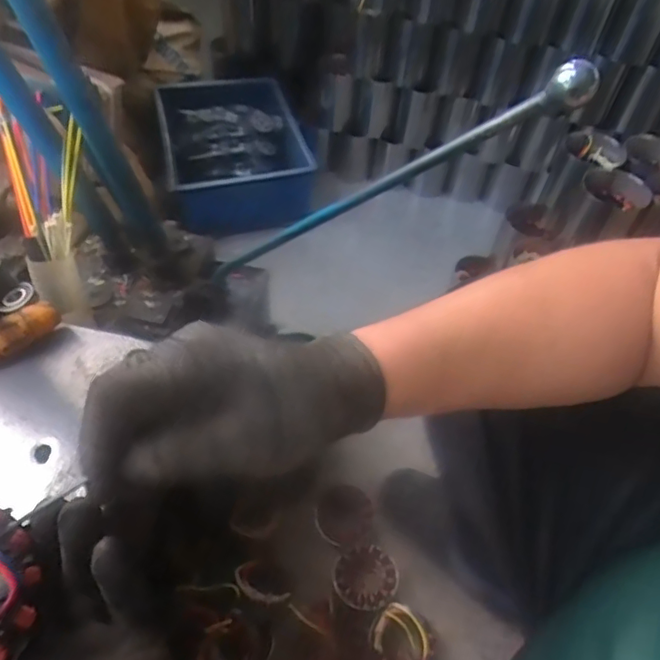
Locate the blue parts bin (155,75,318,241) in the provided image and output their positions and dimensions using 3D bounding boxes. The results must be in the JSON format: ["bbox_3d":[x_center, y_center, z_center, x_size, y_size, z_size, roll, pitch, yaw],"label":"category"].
[{"bbox_3d":[-0.207,-0.405,1.278,0.325,0.146,0.385,-9,52,-11],"label":"blue parts bin"}]

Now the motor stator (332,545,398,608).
[{"bbox_3d":[0.050,0.345,0.784,0.087,0.029,0.088,2,51,-3],"label":"motor stator"}]

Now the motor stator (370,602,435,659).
[{"bbox_3d":[0.095,0.401,0.724,0.081,0.030,0.079,2,51,-3],"label":"motor stator"}]

